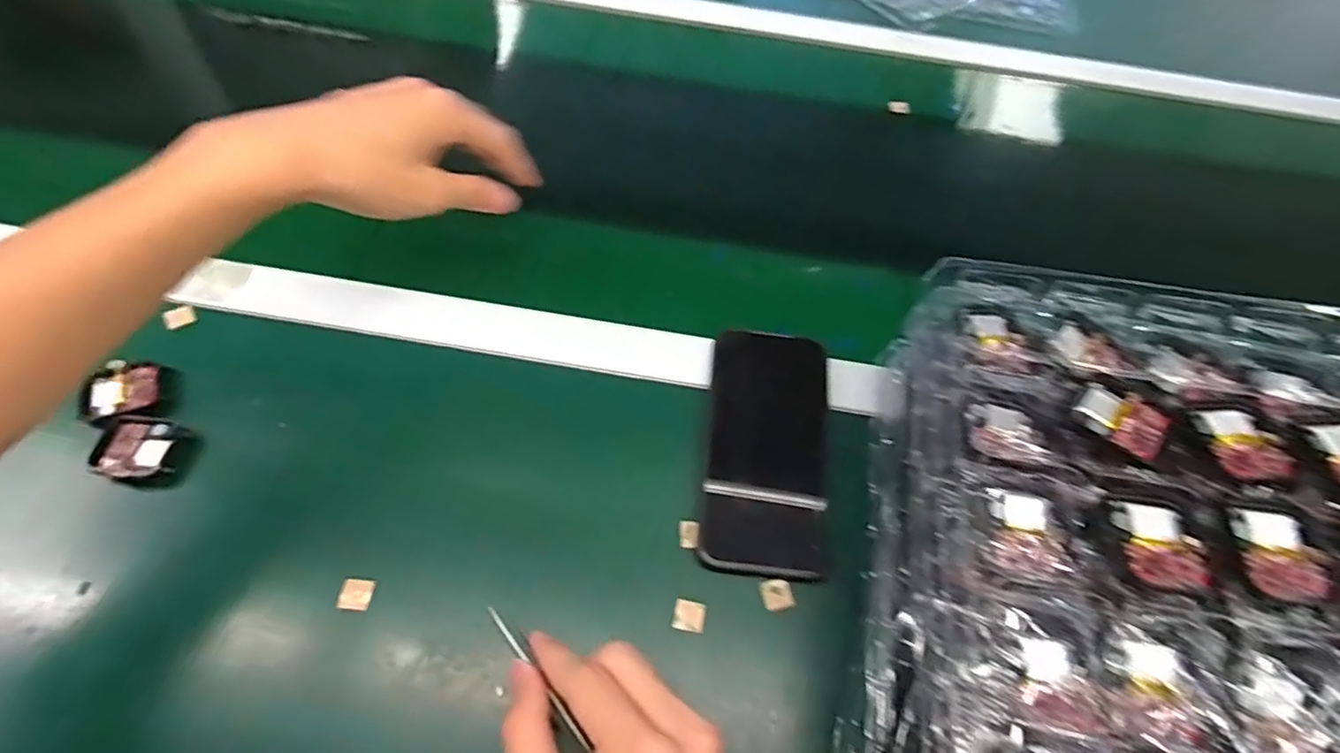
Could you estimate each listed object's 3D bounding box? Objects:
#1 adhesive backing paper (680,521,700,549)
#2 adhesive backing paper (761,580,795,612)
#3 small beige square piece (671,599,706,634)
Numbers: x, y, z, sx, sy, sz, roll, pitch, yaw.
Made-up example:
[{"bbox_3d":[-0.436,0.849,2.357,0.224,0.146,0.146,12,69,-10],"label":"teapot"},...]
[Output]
[{"bbox_3d":[0.011,0.093,0.373,0.013,0.004,0.016,-6,62,25],"label":"adhesive backing paper"},{"bbox_3d":[0.061,0.124,0.361,0.017,0.004,0.016,-9,59,-10],"label":"adhesive backing paper"},{"bbox_3d":[0.011,0.132,0.351,0.018,0.004,0.016,11,58,2],"label":"small beige square piece"}]

